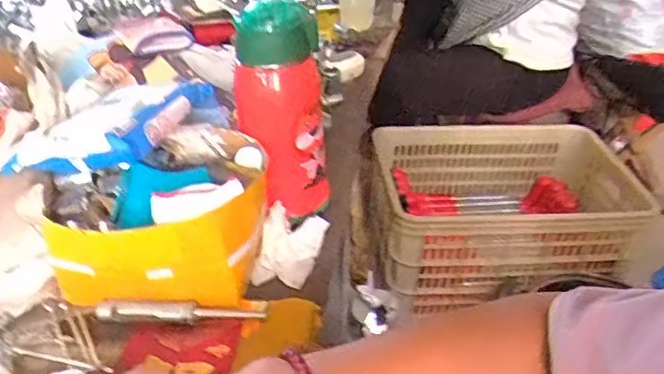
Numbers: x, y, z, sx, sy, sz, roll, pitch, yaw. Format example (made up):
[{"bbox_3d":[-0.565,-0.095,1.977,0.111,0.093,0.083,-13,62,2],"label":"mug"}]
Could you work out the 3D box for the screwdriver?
[{"bbox_3d":[-0.123,0.102,0.477,0.134,0.014,0.015,2,34,0],"label":"screwdriver"}]

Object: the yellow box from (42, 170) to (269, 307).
[{"bbox_3d":[-0.140,0.041,0.487,0.166,0.094,0.089,-1,35,-4],"label":"yellow box"}]

